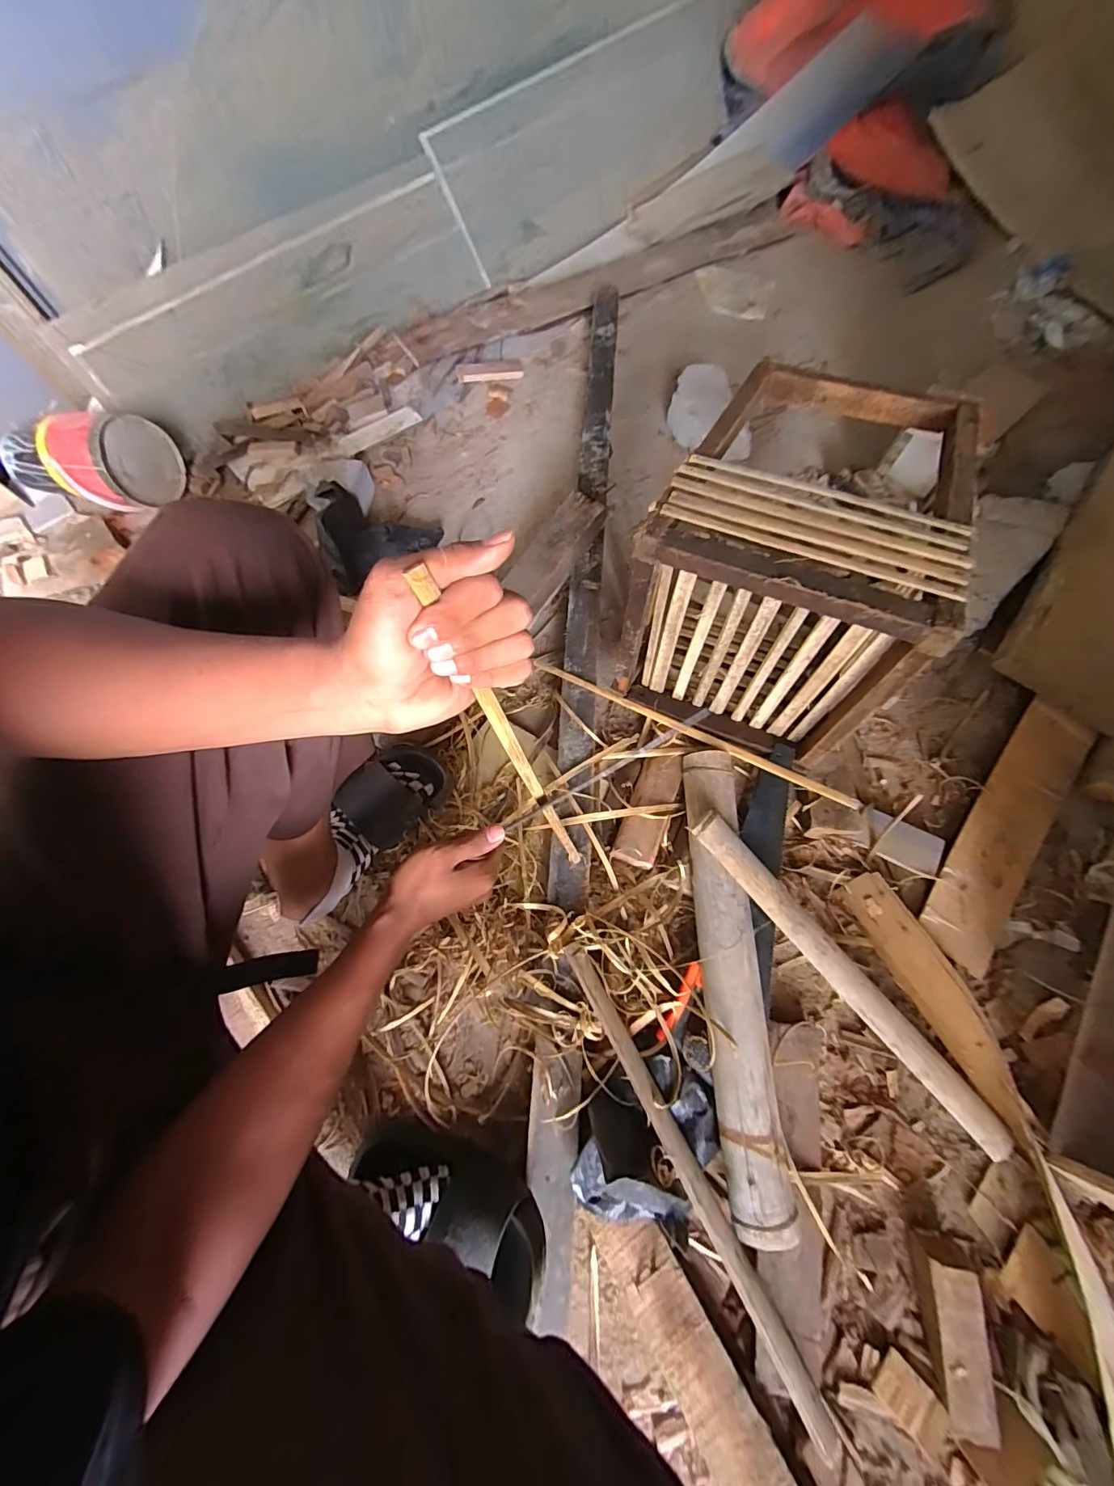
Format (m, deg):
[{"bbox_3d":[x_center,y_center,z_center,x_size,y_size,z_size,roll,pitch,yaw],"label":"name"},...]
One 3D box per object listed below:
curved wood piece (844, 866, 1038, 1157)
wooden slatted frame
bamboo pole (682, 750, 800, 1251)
[{"bbox_3d":[0.472,0.309,0.582,0.065,0.008,0.303,-26,69,-8],"label":"curved wood piece"},{"bbox_3d":[0.297,-0.231,0.614,0.283,0.291,0.383,27,72,12],"label":"wooden slatted frame"},{"bbox_3d":[0.208,0.262,0.577,0.066,0.055,0.513,-1,68,2],"label":"bamboo pole"}]

